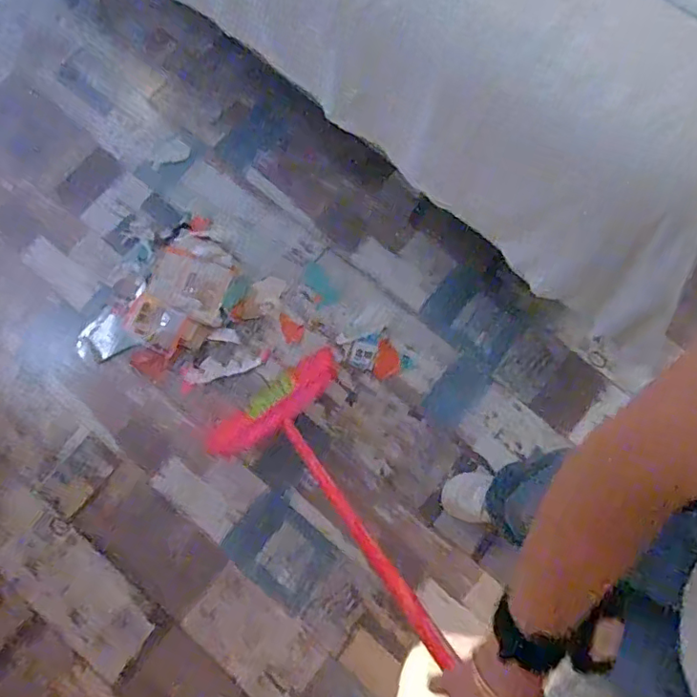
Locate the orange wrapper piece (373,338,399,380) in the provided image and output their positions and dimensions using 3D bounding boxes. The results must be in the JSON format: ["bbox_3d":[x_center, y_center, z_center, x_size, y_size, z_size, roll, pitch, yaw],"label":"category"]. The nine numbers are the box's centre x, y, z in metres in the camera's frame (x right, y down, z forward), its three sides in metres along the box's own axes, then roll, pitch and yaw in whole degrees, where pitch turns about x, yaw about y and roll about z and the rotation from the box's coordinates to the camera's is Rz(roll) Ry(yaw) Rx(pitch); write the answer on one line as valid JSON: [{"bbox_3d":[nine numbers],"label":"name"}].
[{"bbox_3d":[0.094,0.027,1.305,0.059,0.010,0.092,11,79,1],"label":"orange wrapper piece"}]

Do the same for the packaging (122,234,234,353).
[{"bbox_3d":[-0.396,-0.135,1.315,0.193,0.025,0.283,21,80,3],"label":"packaging"}]

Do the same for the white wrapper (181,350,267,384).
[{"bbox_3d":[-0.289,0.042,1.294,0.203,0.008,0.050,-13,80,-4],"label":"white wrapper"}]

